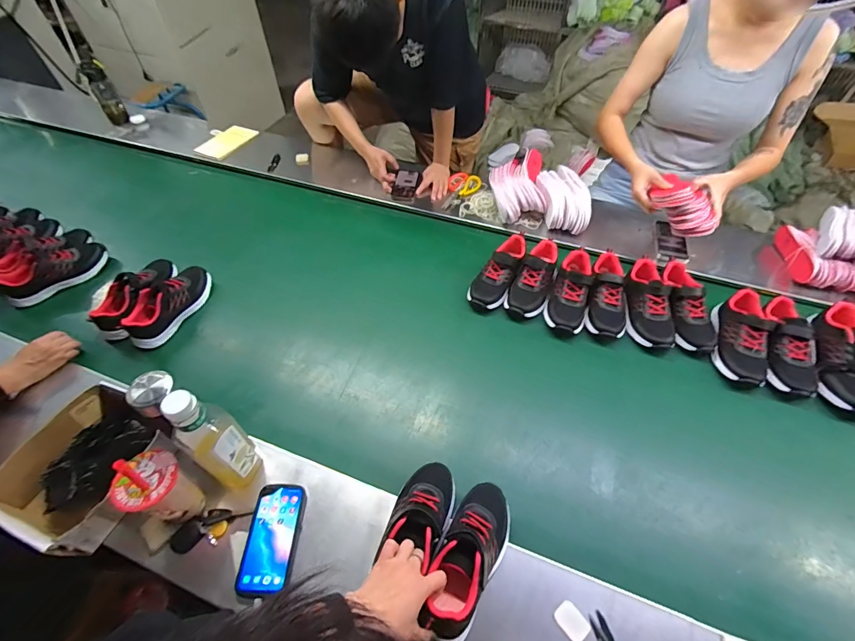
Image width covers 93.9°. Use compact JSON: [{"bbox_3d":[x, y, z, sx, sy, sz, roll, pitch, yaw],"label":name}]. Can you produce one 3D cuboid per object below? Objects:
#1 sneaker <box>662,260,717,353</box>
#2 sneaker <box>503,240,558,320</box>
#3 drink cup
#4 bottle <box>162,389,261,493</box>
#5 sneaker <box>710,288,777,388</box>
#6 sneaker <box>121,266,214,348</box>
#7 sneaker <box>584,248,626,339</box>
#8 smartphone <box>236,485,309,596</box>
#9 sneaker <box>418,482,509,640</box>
[{"bbox_3d":[0.590,-0.038,0.909,0.101,0.080,0.227,5,53,2],"label":"sneaker"},{"bbox_3d":[0.261,-0.106,0.987,0.097,0.082,0.226,22,55,14],"label":"sneaker"},{"bbox_3d":[-0.420,0.255,0.617,0.081,0.202,0.084,1,53,-1],"label":"drink cup"},{"bbox_3d":[-0.348,0.199,0.653,0.087,0.260,0.075,30,58,20],"label":"bottle"},{"bbox_3d":[0.681,0.030,0.867,0.096,0.082,0.218,19,54,12],"label":"sneaker"},{"bbox_3d":[-0.628,-0.045,0.972,0.083,0.106,0.234,15,54,9],"label":"sneaker"},{"bbox_3d":[0.428,-0.062,0.943,0.091,0.082,0.227,17,54,11],"label":"sneaker"},{"bbox_3d":[-0.253,0.357,0.660,0.081,0.013,0.162,8,56,-5],"label":"smartphone"},{"bbox_3d":[0.066,0.341,0.590,0.088,0.086,0.223,23,36,15],"label":"sneaker"}]

